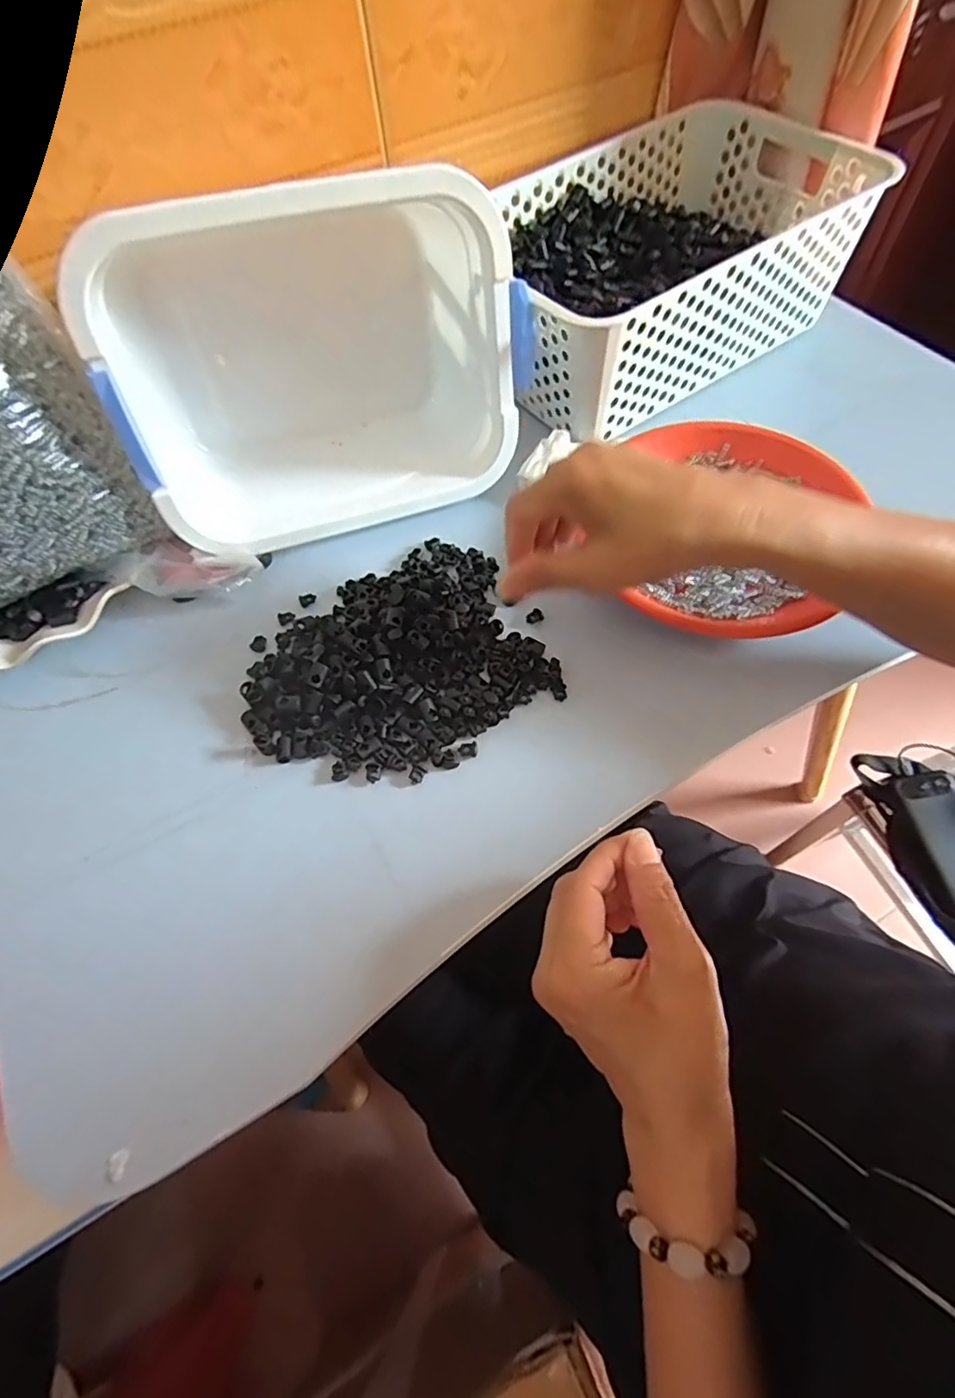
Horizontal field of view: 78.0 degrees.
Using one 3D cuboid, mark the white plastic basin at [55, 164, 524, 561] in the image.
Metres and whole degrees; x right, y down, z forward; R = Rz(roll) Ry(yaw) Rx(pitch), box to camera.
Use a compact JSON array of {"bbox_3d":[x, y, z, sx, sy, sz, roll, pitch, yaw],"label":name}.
[{"bbox_3d":[-0.109,-0.239,0.420,0.273,0.204,0.141,-22,47,-9],"label":"white plastic basin"}]

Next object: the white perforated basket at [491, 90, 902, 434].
[{"bbox_3d":[0.144,-0.359,0.497,0.303,0.110,0.202,-31,64,-13],"label":"white perforated basket"}]

